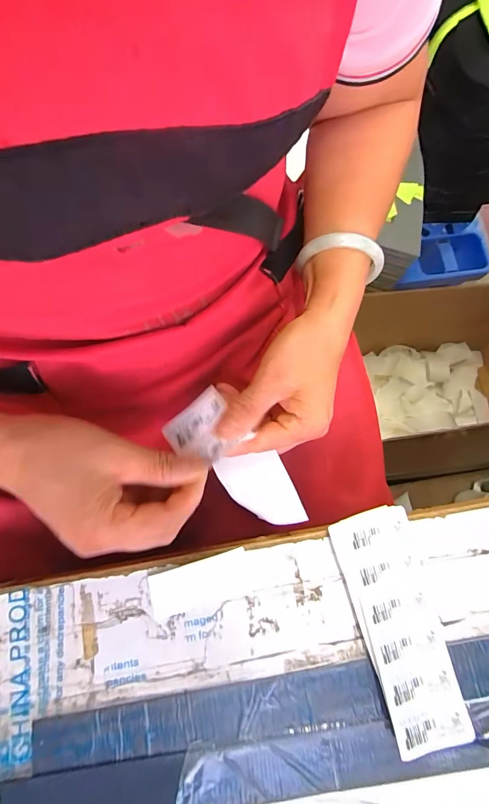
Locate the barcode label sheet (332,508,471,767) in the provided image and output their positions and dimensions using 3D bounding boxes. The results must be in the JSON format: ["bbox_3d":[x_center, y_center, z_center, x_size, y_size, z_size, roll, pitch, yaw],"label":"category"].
[{"bbox_3d":[0.111,0.161,0.269,0.058,0.016,0.155,-13,78,-4],"label":"barcode label sheet"}]

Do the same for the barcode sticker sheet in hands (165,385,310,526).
[{"bbox_3d":[-0.002,0.048,0.277,0.119,0.034,0.047,46,80,-11],"label":"barcode sticker sheet in hands"}]

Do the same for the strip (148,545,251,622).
[{"bbox_3d":[-0.034,0.139,0.280,0.076,0.004,0.032,-16,78,-5],"label":"strip"}]

